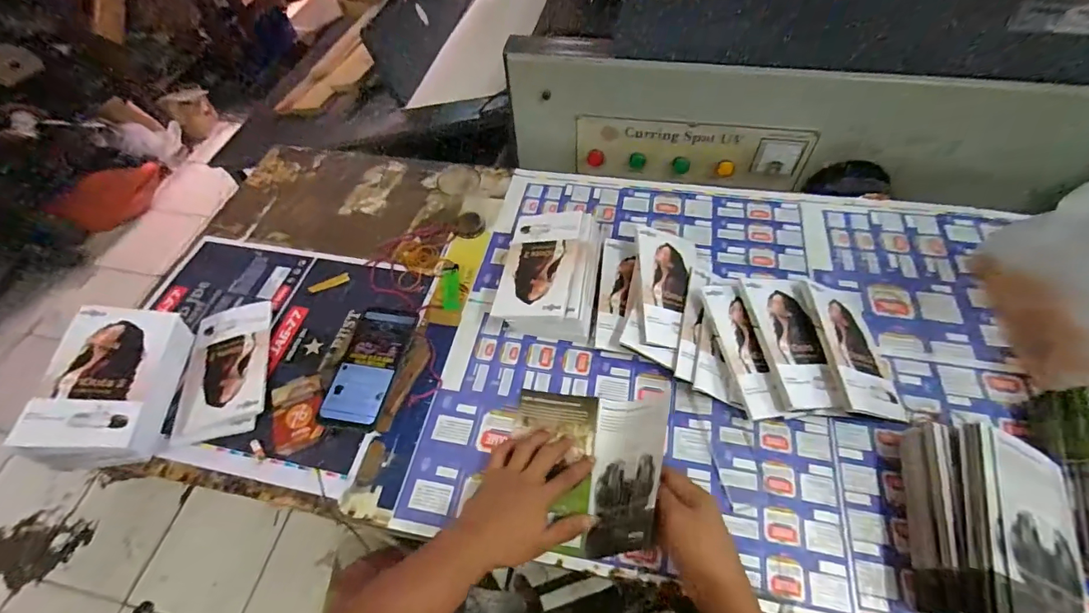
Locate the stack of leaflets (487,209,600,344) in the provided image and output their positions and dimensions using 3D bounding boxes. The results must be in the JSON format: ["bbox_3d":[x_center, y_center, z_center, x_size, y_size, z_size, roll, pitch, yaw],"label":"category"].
[{"bbox_3d":[0.008,-0.047,0.643,0.127,0.056,0.193,7,57,7],"label":"stack of leaflets"}]

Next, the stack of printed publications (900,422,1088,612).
[{"bbox_3d":[0.435,0.213,0.436,0.137,0.064,0.177,15,59,13],"label":"stack of printed publications"}]

